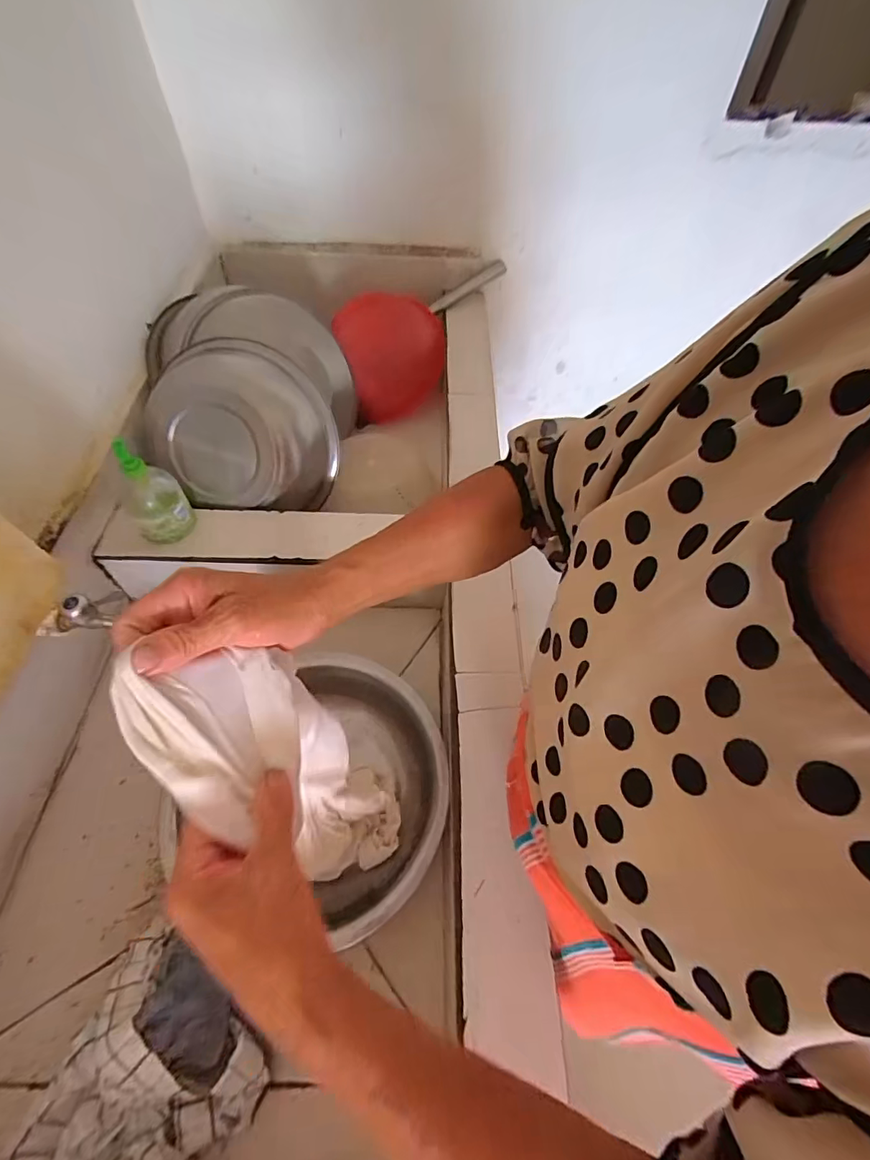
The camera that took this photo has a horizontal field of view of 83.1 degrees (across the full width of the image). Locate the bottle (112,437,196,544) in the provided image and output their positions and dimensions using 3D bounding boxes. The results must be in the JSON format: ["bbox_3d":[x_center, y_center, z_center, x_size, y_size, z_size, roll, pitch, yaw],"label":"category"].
[{"bbox_3d":[-0.415,-0.129,0.725,0.071,0.149,0.067,0,56,0],"label":"bottle"}]

